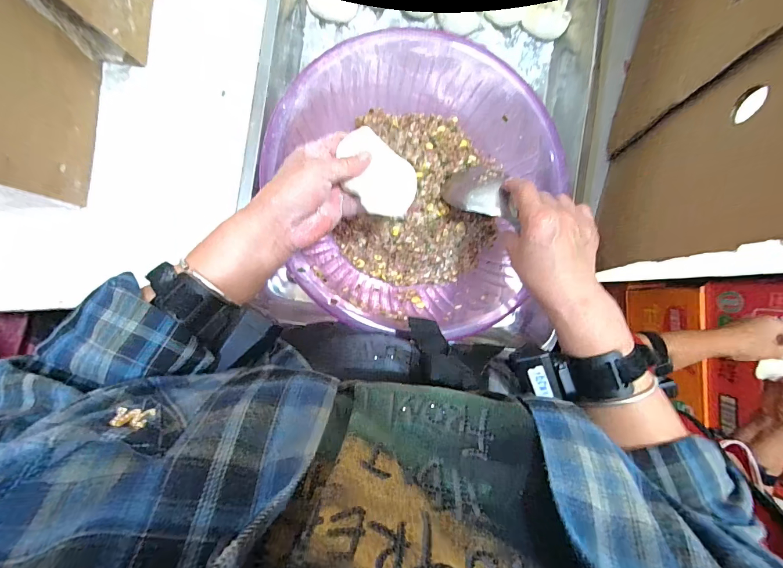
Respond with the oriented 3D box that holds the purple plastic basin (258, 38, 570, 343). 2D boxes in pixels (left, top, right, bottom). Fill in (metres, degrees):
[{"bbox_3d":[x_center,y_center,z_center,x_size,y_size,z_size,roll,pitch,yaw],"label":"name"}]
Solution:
[{"bbox_3d":[0.030,-0.117,0.406,0.309,0.117,0.324,0,91,-9],"label":"purple plastic basin"}]

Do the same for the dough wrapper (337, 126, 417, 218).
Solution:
[{"bbox_3d":[-0.014,-0.104,0.336,0.064,0.007,0.090,-38,87,-24],"label":"dough wrapper"}]

